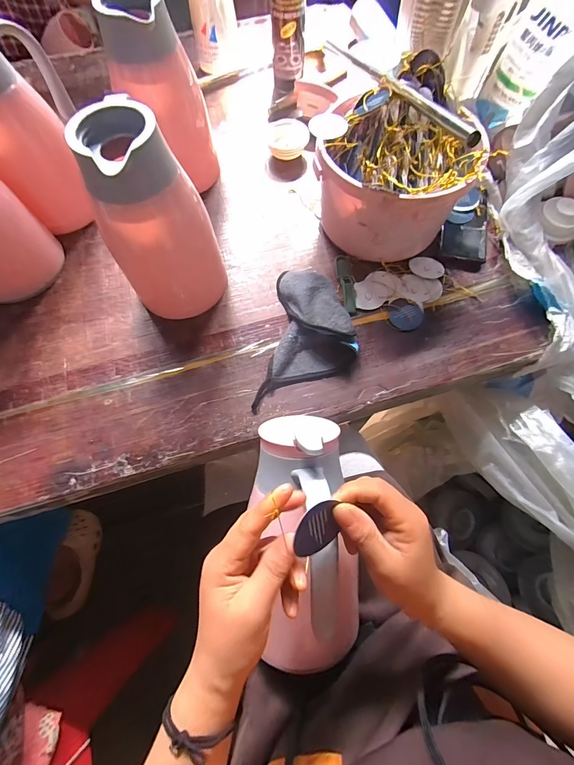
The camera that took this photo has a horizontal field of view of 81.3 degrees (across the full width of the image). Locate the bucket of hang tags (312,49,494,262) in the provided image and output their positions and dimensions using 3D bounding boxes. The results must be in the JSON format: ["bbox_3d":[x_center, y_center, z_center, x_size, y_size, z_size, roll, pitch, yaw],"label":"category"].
[{"bbox_3d":[0.158,-0.291,0.476,0.181,0.170,0.193,-1,68,2],"label":"bucket of hang tags"}]

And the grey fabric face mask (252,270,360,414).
[{"bbox_3d":[0.034,-0.062,0.462,0.122,0.036,0.201,8,68,5],"label":"grey fabric face mask"}]

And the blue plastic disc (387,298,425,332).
[{"bbox_3d":[0.176,-0.101,0.494,0.050,0.005,0.050,0,78,2],"label":"blue plastic disc"}]

